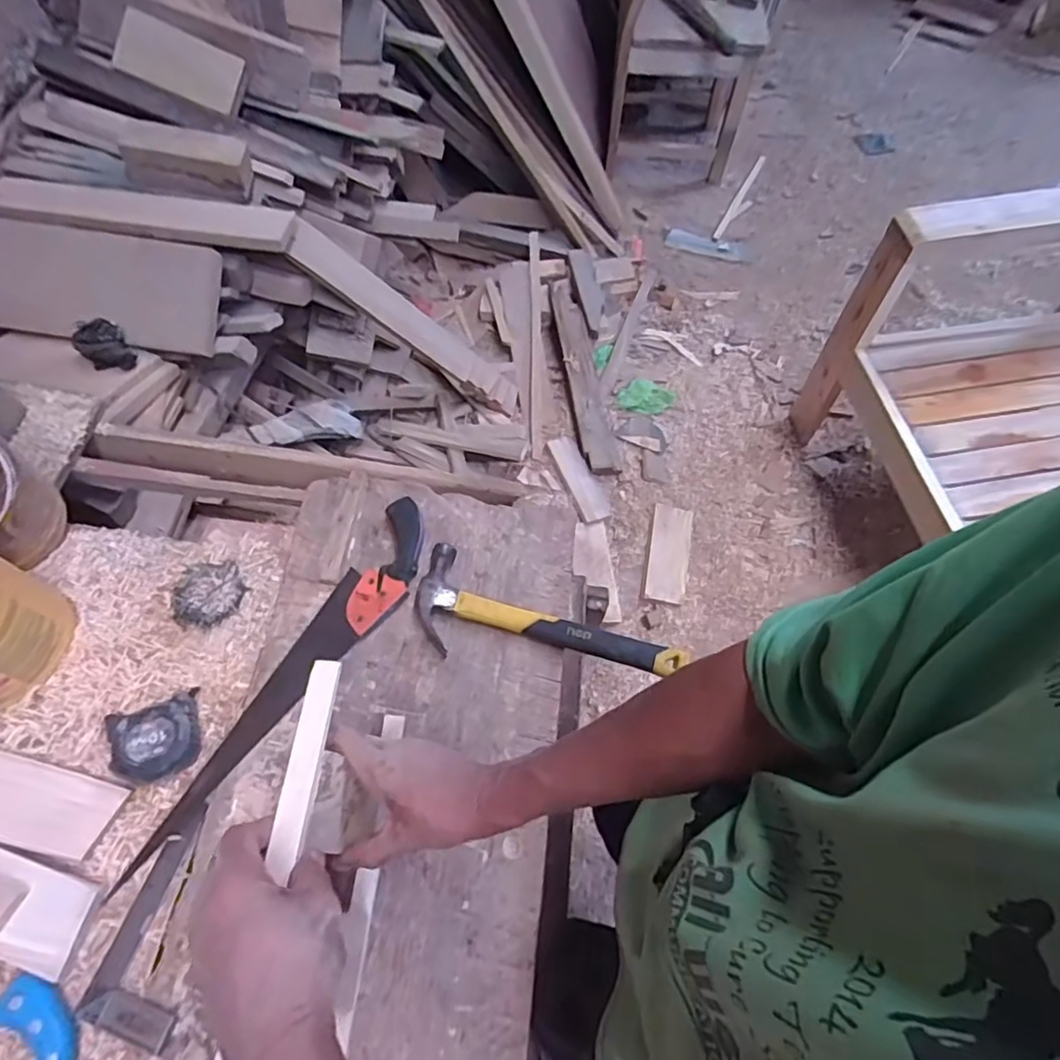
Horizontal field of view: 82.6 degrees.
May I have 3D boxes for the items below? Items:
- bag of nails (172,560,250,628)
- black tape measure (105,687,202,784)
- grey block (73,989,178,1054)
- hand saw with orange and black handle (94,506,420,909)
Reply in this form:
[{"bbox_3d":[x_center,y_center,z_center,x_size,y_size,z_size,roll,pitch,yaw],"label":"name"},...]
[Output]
[{"bbox_3d":[-0.401,0.079,0.752,0.068,0.032,0.087,30,67,17],"label":"bag of nails"},{"bbox_3d":[-0.406,0.225,0.656,0.092,0.036,0.086,-28,64,-12],"label":"black tape measure"},{"bbox_3d":[-0.367,0.446,0.552,0.089,0.011,0.031,11,63,9],"label":"grey block"},{"bbox_3d":[-0.259,0.165,0.688,0.084,0.024,0.478,25,66,15],"label":"hand saw with orange and black handle"}]

